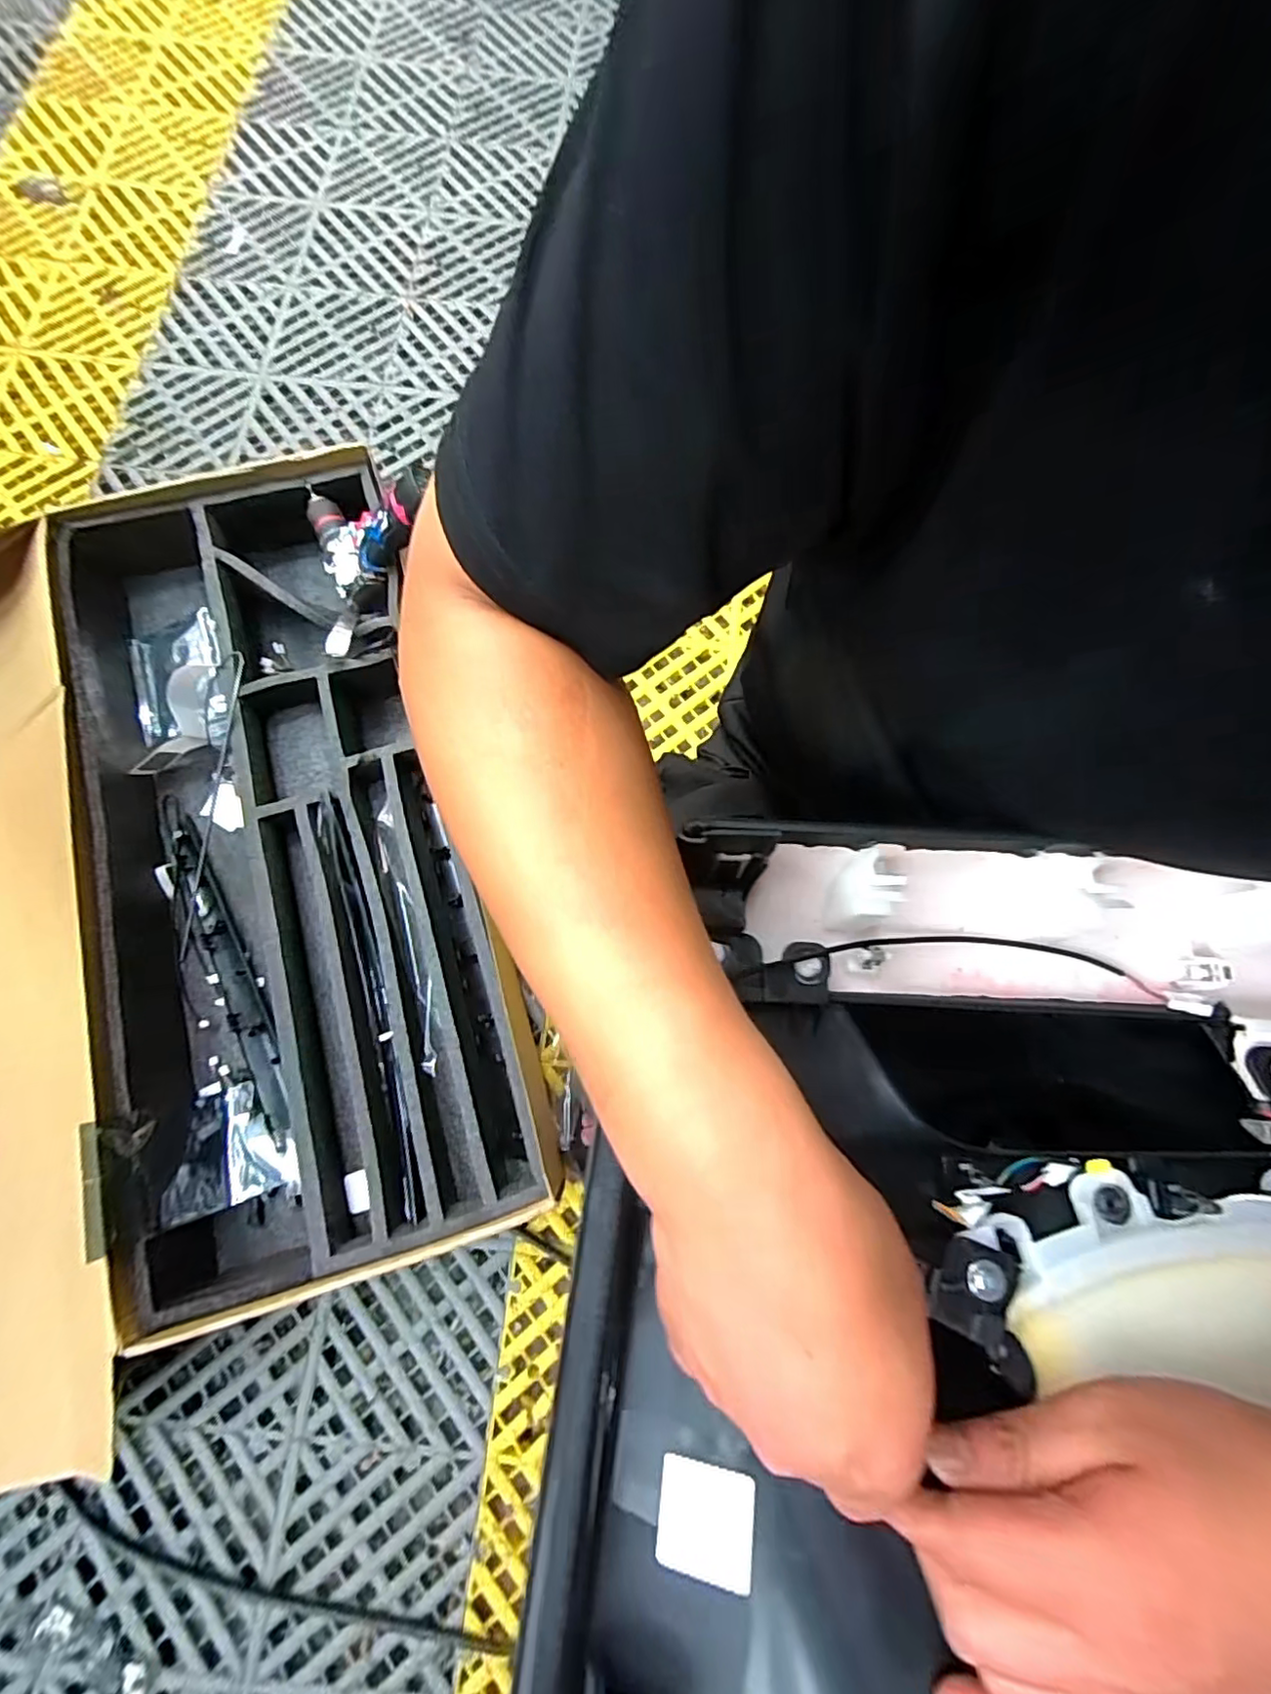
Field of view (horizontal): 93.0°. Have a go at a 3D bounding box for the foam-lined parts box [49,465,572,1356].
[{"bbox_3d":[-0.413,-0.018,0.726,0.408,0.144,0.933,-17,76,-4],"label":"foam-lined parts box"}]

